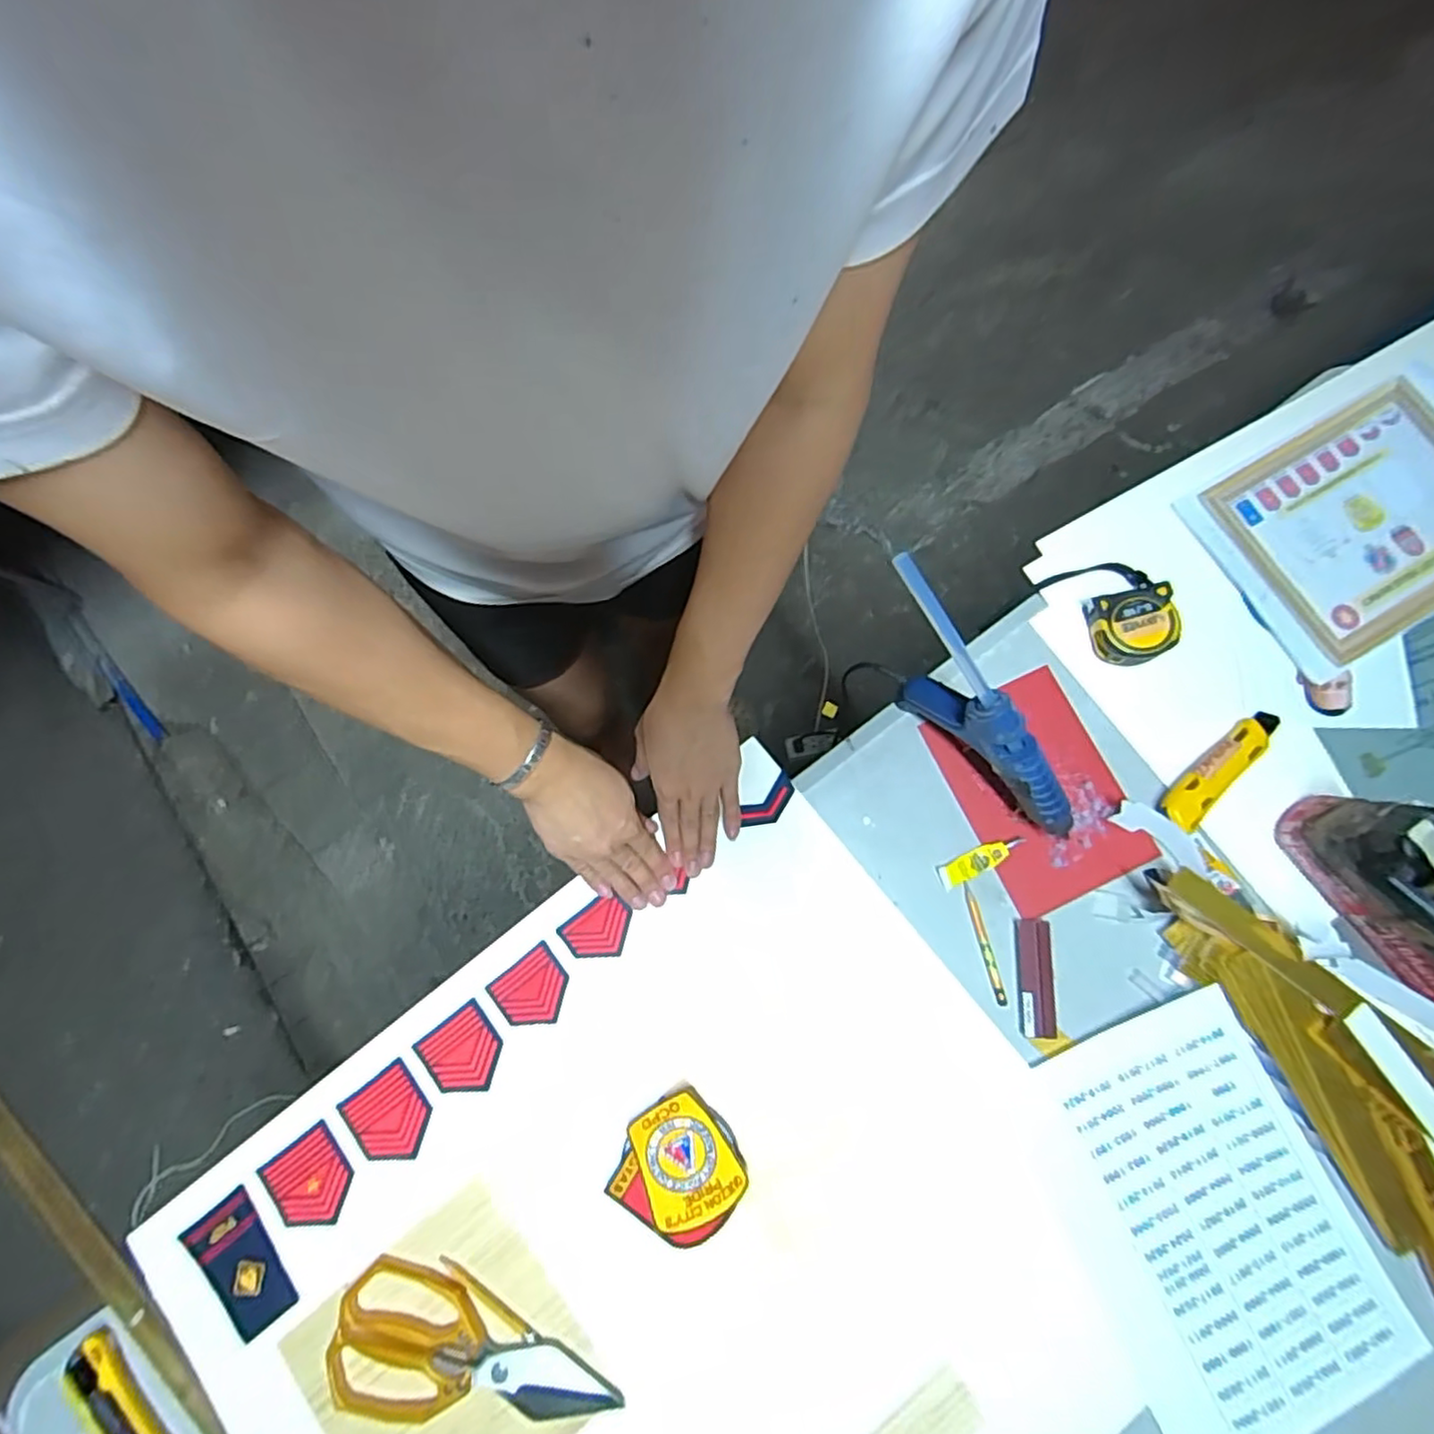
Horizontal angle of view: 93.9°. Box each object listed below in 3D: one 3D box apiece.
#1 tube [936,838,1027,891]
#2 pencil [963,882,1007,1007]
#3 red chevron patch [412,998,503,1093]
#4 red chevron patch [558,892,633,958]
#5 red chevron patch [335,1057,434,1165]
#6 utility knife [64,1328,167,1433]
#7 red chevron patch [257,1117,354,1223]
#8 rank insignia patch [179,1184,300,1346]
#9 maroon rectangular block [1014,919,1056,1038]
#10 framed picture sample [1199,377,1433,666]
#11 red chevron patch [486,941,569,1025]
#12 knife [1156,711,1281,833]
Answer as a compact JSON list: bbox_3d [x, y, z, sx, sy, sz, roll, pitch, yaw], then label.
[{"bbox_3d":[0.236,0.127,0.595,0.080,0.012,0.021,-26,79,-4],"label":"tube"},{"bbox_3d":[0.233,0.198,0.586,0.009,0.007,0.102,-12,78,-1],"label":"pencil"},{"bbox_3d":[-0.216,0.287,0.569,0.063,0.004,0.064,-38,80,-7],"label":"red chevron patch"},{"bbox_3d":[-0.104,0.189,0.589,0.060,0.005,0.048,-35,79,-6],"label":"red chevron patch"},{"bbox_3d":[-0.275,0.336,0.560,0.063,0.004,0.070,-36,79,-6],"label":"red chevron patch"},{"bbox_3d":[-0.445,0.554,0.512,0.035,0.012,0.163,-40,80,-7],"label":"utility knife"},{"bbox_3d":[-0.335,0.383,0.550,0.064,0.004,0.069,-37,80,-7],"label":"red chevron patch"},{"bbox_3d":[-0.386,0.442,0.536,0.057,0.006,0.100,-33,79,-6],"label":"rank insignia patch"},{"bbox_3d":[0.273,0.224,0.574,0.031,0.007,0.095,2,78,2],"label":"maroon rectangular block"},{"bbox_3d":[0.624,-0.194,0.641,0.247,0.026,0.200,-31,79,-5],"label":"framed picture sample"},{"bbox_3d":[-0.160,0.237,0.579,0.063,0.004,0.057,-39,80,-7],"label":"red chevron patch"},{"bbox_3d":[0.451,0.046,0.599,0.142,0.021,0.034,-40,80,-7],"label":"knife"}]

